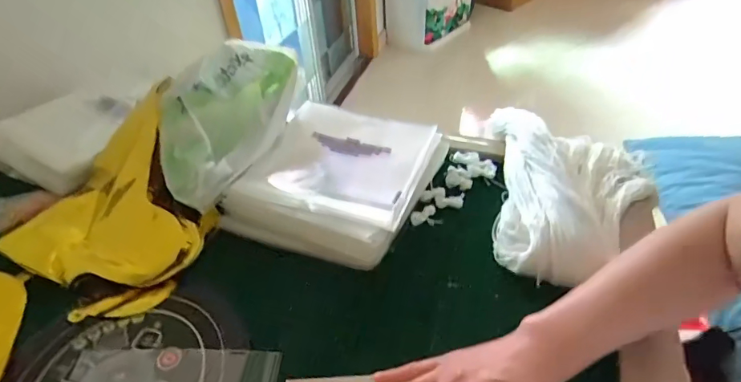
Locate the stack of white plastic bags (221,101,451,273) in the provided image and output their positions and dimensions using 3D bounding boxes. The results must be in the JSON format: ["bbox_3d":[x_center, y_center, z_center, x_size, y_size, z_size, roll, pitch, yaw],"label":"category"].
[{"bbox_3d":[-0.040,-0.023,0.581,0.219,0.045,0.232,13,44,19],"label":"stack of white plastic bags"}]

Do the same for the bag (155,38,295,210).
[{"bbox_3d":[-0.180,-0.111,0.595,0.097,0.103,0.269,9,43,15],"label":"bag"}]

